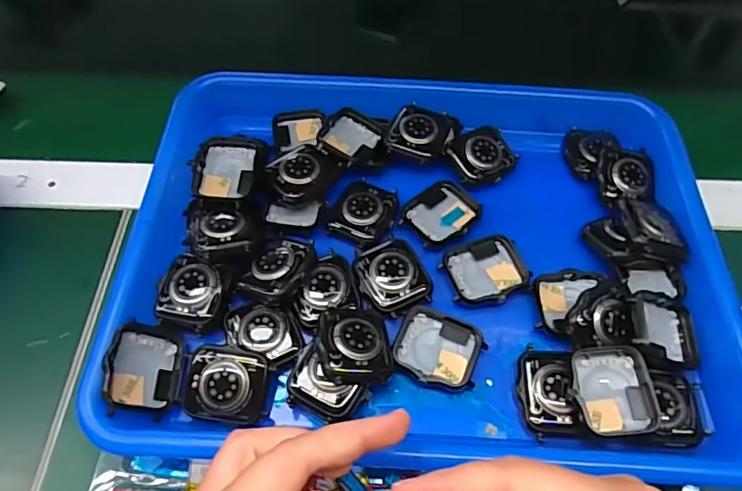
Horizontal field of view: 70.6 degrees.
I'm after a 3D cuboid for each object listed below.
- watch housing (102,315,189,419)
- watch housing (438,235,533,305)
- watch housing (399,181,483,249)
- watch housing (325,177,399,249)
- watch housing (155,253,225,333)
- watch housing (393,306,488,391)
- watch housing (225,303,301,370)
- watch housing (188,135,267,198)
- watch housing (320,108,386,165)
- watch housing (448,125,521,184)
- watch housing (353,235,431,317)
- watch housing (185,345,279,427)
[{"bbox_3d":[-0.113,0.063,0.263,0.005,0.039,0.043,-24,52,39],"label":"watch housing"},{"bbox_3d":[0.065,0.013,0.297,0.045,0.006,0.038,-16,60,-10],"label":"watch housing"},{"bbox_3d":[0.042,-0.018,0.318,0.037,0.009,0.044,40,66,21],"label":"watch housing"},{"bbox_3d":[-0.003,-0.022,0.316,0.035,0.006,0.043,23,61,13],"label":"watch housing"},{"bbox_3d":[-0.097,0.023,0.281,0.034,0.008,0.038,10,59,6],"label":"watch housing"},{"bbox_3d":[0.035,0.055,0.275,0.043,0.009,0.038,20,60,11],"label":"watch housing"},{"bbox_3d":[-0.056,0.044,0.276,0.042,0.010,0.029,25,66,15],"label":"watch housing"},{"bbox_3d":[-0.087,-0.047,0.315,0.038,0.009,0.041,11,74,4],"label":"watch housing"},{"bbox_3d":[-0.012,-0.069,0.338,0.038,0.011,0.042,29,52,4],"label":"watch housing"},{"bbox_3d":[0.071,-0.058,0.335,0.041,0.010,0.035,-30,65,-13],"label":"watch housing"},{"bbox_3d":[0.011,0.015,0.295,0.037,0.007,0.043,-21,61,-13],"label":"watch housing"},{"bbox_3d":[-0.070,0.069,0.261,0.041,0.015,0.034,7,63,6],"label":"watch housing"}]

